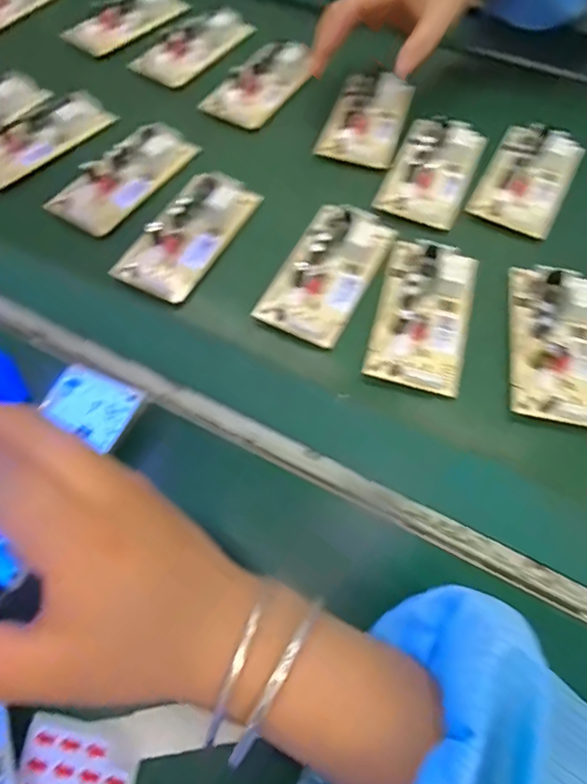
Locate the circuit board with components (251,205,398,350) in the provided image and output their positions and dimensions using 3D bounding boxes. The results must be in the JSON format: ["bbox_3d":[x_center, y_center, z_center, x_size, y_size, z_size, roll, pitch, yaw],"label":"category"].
[{"bbox_3d":[0.024,-0.085,0.361,0.058,0.018,0.112,24,63,14],"label":"circuit board with components"}]

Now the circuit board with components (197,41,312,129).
[{"bbox_3d":[-0.029,-0.277,0.469,0.052,0.020,0.112,26,64,15],"label":"circuit board with components"}]

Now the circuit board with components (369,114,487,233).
[{"bbox_3d":[0.109,-0.176,0.411,0.060,0.015,0.109,21,62,12],"label":"circuit board with components"}]

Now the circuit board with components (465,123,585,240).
[{"bbox_3d":[0.182,-0.169,0.406,0.061,0.014,0.106,25,63,15],"label":"circuit board with components"}]

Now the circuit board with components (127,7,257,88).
[{"bbox_3d":[-0.098,-0.330,0.499,0.060,0.018,0.122,29,64,16],"label":"circuit board with components"}]

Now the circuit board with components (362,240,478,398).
[{"bbox_3d":[0.086,-0.054,0.341,0.058,0.015,0.108,14,61,9],"label":"circuit board with components"}]

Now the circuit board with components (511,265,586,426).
[{"bbox_3d":[0.168,-0.032,0.331,0.056,0.011,0.110,9,65,6],"label":"circuit board with components"}]

